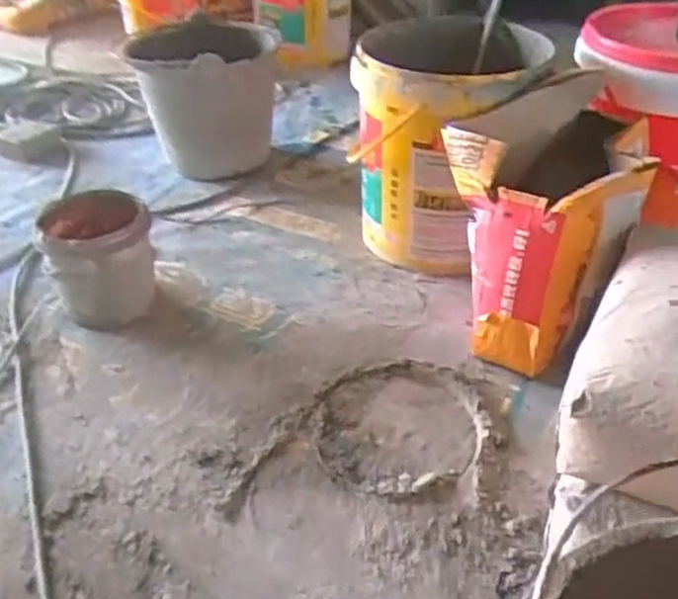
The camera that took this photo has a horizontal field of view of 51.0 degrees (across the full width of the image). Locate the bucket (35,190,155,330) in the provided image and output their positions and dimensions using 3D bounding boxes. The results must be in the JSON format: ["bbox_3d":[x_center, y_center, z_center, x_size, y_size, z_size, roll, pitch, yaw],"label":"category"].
[{"bbox_3d":[-0.358,-0.058,1.077,0.151,0.165,0.139,0,39,0],"label":"bucket"}]

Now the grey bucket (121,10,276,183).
[{"bbox_3d":[-0.266,-0.409,1.423,0.273,0.290,0.234,-2,39,-3],"label":"grey bucket"}]

